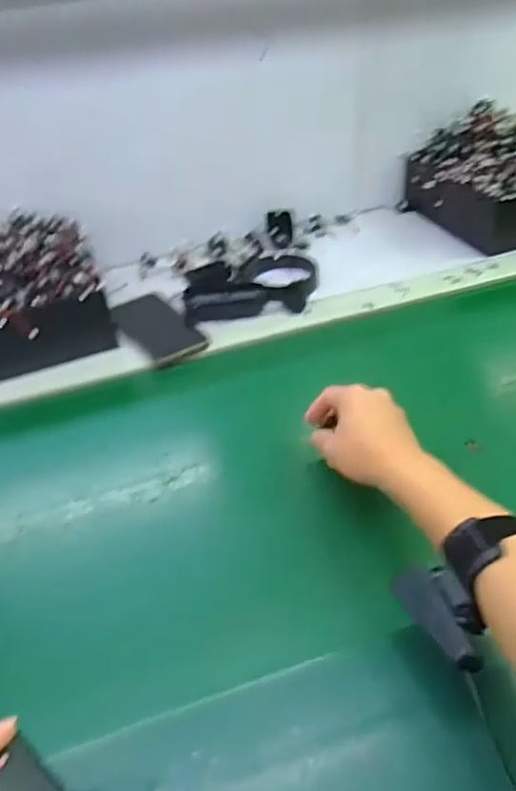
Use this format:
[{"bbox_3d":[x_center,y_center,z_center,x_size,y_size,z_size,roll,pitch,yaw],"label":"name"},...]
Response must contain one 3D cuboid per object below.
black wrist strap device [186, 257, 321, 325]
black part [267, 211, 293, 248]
[{"bbox_3d":[-0.009,-0.146,0.823,0.178,0.028,0.111,-8,40,-3],"label":"black wrist strap device"},{"bbox_3d":[0.035,-0.259,0.945,0.041,0.031,0.069,-5,40,1],"label":"black part"}]

